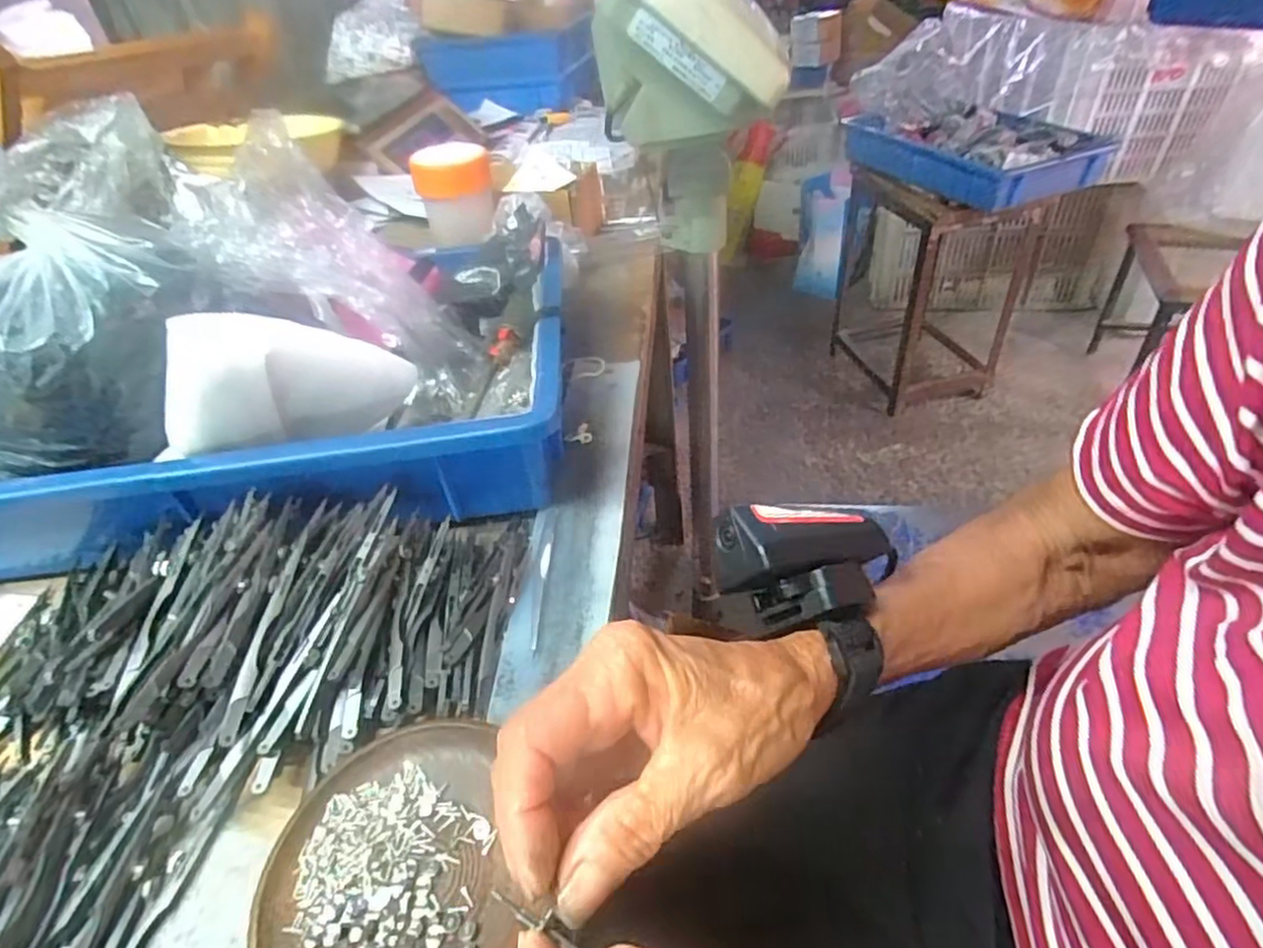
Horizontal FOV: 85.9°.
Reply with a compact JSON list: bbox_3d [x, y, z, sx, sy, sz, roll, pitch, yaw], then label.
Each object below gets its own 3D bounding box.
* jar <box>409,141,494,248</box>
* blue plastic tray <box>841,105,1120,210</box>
[{"bbox_3d":[-0.159,-0.254,0.619,0.067,0.074,0.066,-13,40,-7],"label":"jar"},{"bbox_3d":[0.665,-0.649,1.354,0.271,0.088,0.466,-22,41,-17],"label":"blue plastic tray"}]

